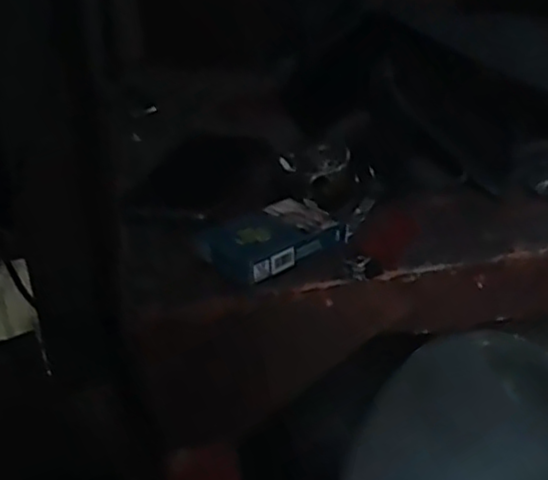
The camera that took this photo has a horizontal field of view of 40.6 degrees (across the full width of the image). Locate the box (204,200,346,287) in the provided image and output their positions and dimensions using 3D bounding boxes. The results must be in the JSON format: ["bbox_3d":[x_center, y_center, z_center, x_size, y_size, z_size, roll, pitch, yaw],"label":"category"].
[{"bbox_3d":[-0.001,-0.002,0.488,0.088,0.018,0.063,-19,34,-28],"label":"box"}]

